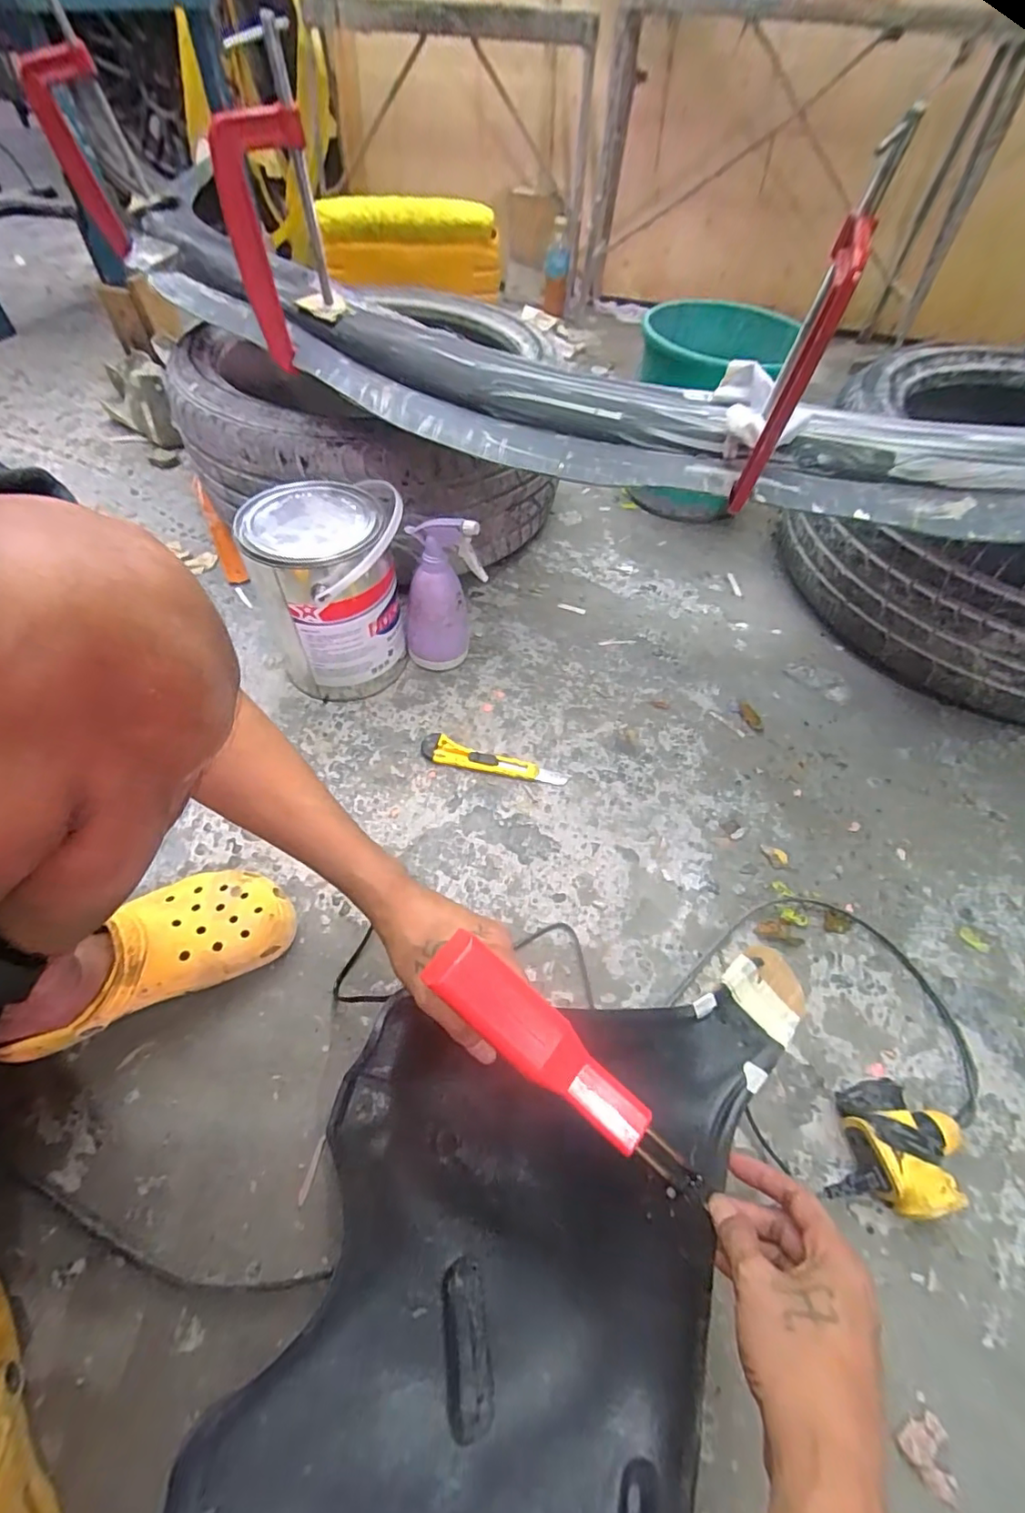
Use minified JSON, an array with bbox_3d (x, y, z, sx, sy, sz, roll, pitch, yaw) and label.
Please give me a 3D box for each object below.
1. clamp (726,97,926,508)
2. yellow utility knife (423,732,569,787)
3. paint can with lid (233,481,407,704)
[{"bbox_3d":[0.234,-0.323,0.442,0.029,0.242,0.075,20,56,11],"label":"clamp"},{"bbox_3d":[-0.023,0.008,0.674,0.179,0.012,0.037,15,54,8],"label":"yellow utility knife"},{"bbox_3d":[-0.214,-0.191,0.681,0.163,0.215,0.150,1,53,-2],"label":"paint can with lid"}]

